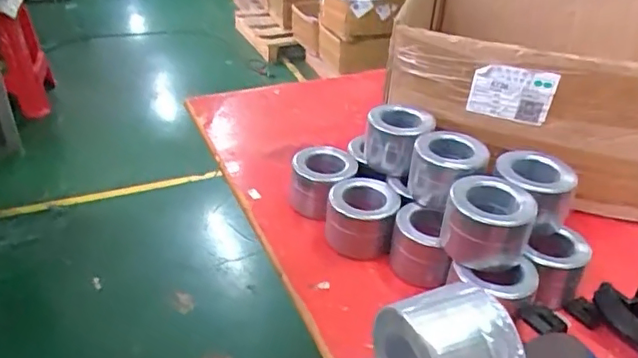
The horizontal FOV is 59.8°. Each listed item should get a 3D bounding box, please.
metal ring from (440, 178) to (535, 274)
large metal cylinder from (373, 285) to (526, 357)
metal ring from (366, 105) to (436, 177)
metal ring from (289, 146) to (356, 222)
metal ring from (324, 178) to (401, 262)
[{"bbox_3d":[0.143,0.037,0.476,0.069,0.054,0.068,2,32,-1],"label":"metal ring"},{"bbox_3d":[0.069,0.091,0.293,0.051,0.060,0.066,-14,36,-24],"label":"large metal cylinder"},{"bbox_3d":[0.084,-0.041,0.590,0.066,0.059,0.058,7,33,7],"label":"metal ring"},{"bbox_3d":[0.007,0.002,0.609,0.070,0.058,0.068,2,32,-1],"label":"metal ring"},{"bbox_3d":[0.043,0.040,0.558,0.066,0.053,0.067,2,32,-1],"label":"metal ring"}]

